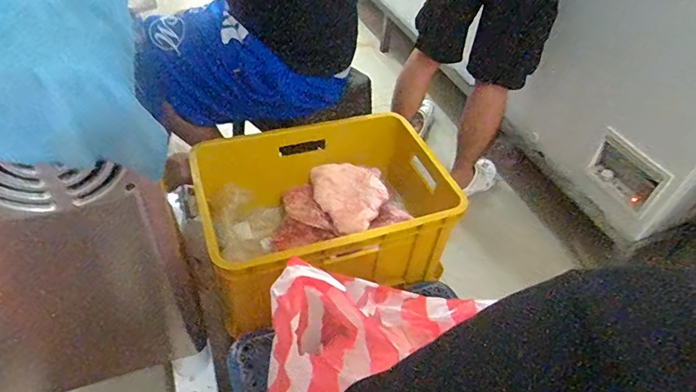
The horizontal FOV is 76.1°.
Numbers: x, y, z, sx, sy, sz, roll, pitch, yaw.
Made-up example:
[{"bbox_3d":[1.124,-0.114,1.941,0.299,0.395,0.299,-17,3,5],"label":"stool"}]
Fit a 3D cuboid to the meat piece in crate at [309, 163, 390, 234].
[{"bbox_3d":[0.008,-0.013,1.096,0.162,0.059,0.212,-21,50,-25],"label":"meat piece in crate"}]

